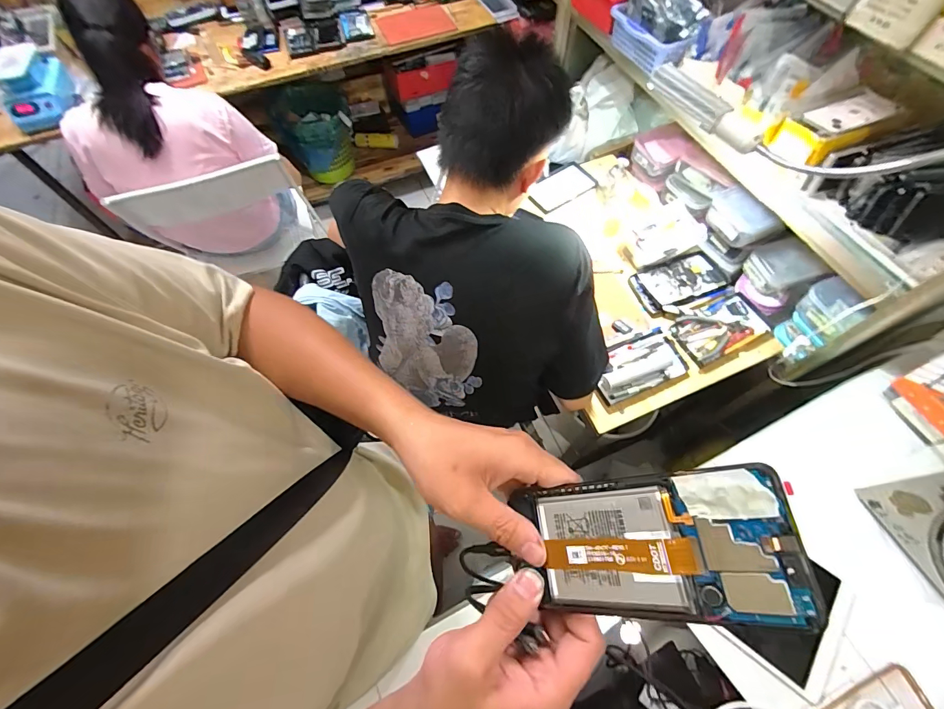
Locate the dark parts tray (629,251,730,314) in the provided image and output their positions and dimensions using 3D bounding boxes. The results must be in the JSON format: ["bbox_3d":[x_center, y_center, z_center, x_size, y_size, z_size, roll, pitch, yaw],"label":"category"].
[{"bbox_3d":[0.464,-0.164,0.893,0.194,0.016,0.111,-19,64,-7],"label":"dark parts tray"}]

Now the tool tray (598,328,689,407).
[{"bbox_3d":[0.341,0.019,0.828,0.184,0.029,0.108,-21,64,-8],"label":"tool tray"}]

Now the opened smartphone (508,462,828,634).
[{"bbox_3d":[0.094,0.108,0.226,0.146,0.004,0.072,-21,67,35],"label":"opened smartphone"}]

